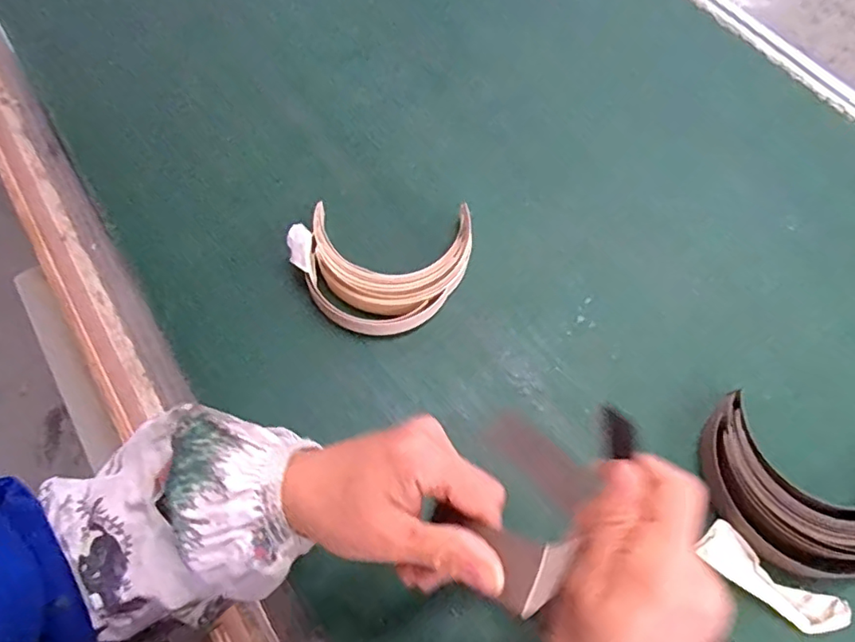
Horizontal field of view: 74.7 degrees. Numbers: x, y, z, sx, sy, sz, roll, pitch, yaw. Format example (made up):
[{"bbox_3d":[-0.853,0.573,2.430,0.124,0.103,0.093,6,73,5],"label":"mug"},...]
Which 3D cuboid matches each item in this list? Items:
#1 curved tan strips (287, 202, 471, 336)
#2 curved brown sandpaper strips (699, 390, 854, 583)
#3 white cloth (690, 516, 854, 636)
[{"bbox_3d":[-0.046,-0.051,0.527,0.162,0.036,0.121,8,63,1],"label":"curved tan strips"},{"bbox_3d":[0.301,0.141,0.456,0.159,0.024,0.118,29,65,12],"label":"curved brown sandpaper strips"},{"bbox_3d":[0.266,0.201,0.432,0.107,0.014,0.035,36,67,15],"label":"white cloth"}]

